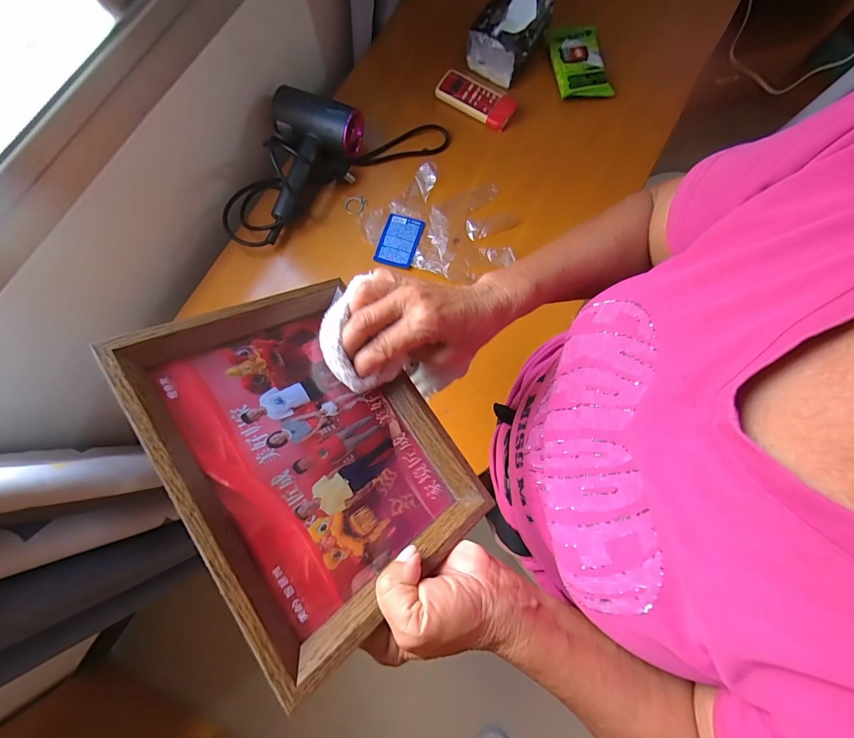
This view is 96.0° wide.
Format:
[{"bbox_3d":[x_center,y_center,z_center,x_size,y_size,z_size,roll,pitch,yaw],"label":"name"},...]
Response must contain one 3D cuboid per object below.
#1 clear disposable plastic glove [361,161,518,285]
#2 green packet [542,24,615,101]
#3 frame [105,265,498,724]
[{"bbox_3d":[0.021,-0.236,0.623,0.232,0.025,0.170,15,77,2],"label":"clear disposable plastic glove"},{"bbox_3d":[0.261,-0.518,0.651,0.084,0.021,0.123,-18,91,0],"label":"green packet"},{"bbox_3d":[-0.076,0.049,0.265,0.171,0.019,0.221,-28,79,-39],"label":"frame"}]

